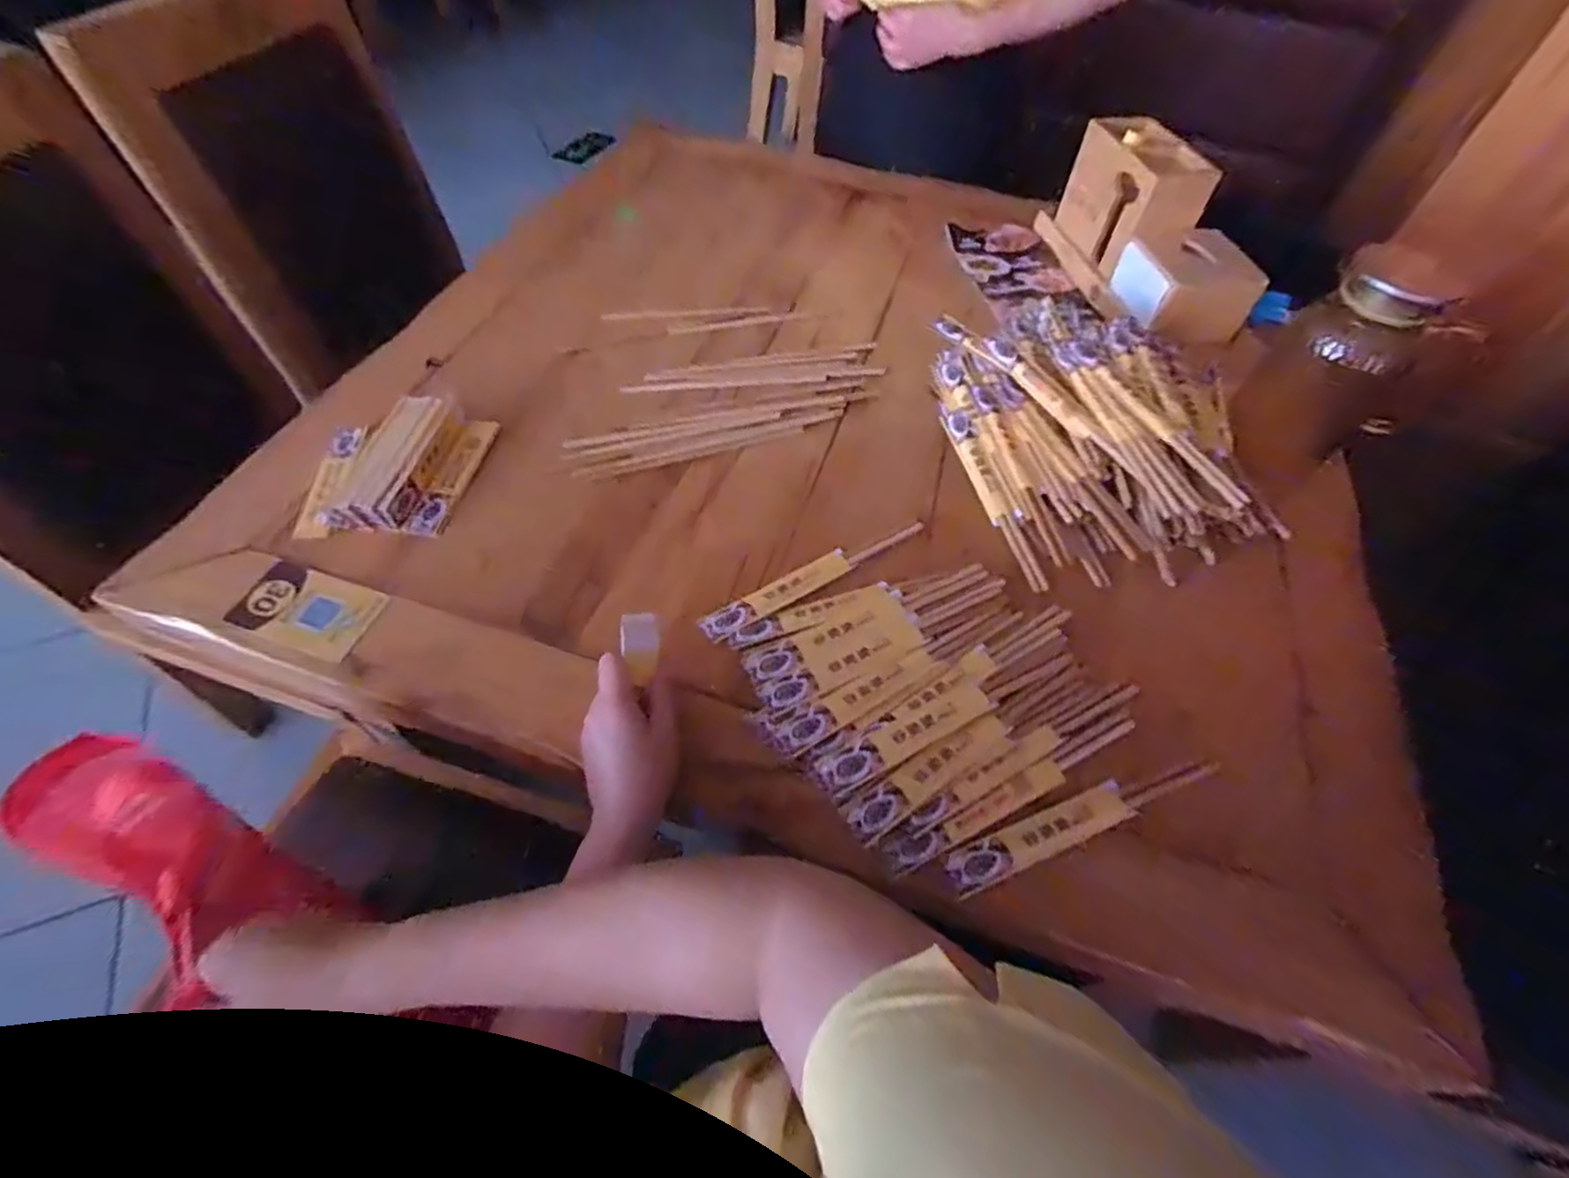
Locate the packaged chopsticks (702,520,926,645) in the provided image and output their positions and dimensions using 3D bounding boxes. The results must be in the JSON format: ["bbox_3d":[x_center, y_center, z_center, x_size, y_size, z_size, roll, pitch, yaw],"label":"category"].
[{"bbox_3d":[0.028,-0.013,0.628,0.232,0.006,0.034,-26,60,-20],"label":"packaged chopsticks"}]

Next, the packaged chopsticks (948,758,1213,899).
[{"bbox_3d":[0.225,0.171,0.510,0.231,0.012,0.031,-19,57,-16],"label":"packaged chopsticks"}]

